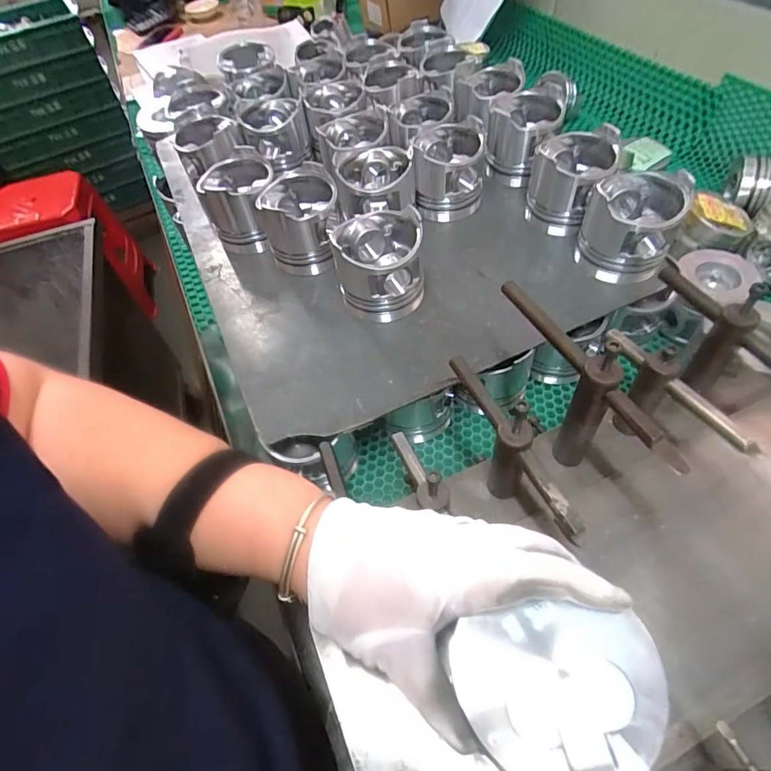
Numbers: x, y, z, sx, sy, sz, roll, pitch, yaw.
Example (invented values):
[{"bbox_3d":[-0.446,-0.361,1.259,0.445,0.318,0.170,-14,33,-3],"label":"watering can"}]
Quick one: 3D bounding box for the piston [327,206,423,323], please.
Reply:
[{"bbox_3d":[-0.011,-0.131,0.525,0.101,0.077,0.097,-3,54,4],"label":"piston"}]

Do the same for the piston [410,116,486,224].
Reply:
[{"bbox_3d":[0.080,-0.280,0.609,0.094,0.080,0.109,2,55,8],"label":"piston"}]

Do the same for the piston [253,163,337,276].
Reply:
[{"bbox_3d":[-0.105,-0.199,0.574,0.093,0.083,0.104,-5,54,3],"label":"piston"}]

